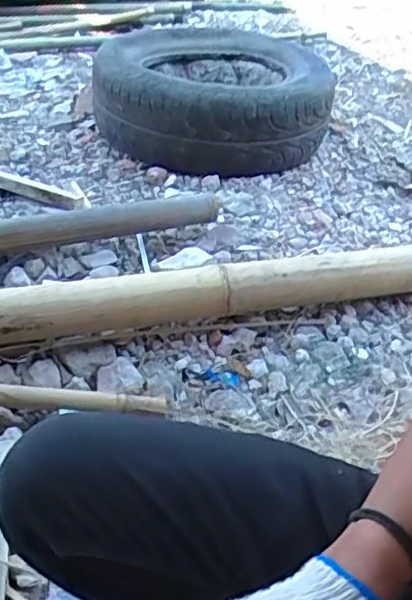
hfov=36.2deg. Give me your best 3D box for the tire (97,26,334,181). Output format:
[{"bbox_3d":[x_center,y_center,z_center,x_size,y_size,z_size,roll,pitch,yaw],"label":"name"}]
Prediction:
[{"bbox_3d":[0.040,-0.554,1.699,0.580,0.196,0.635,16,41,12],"label":"tire"}]

